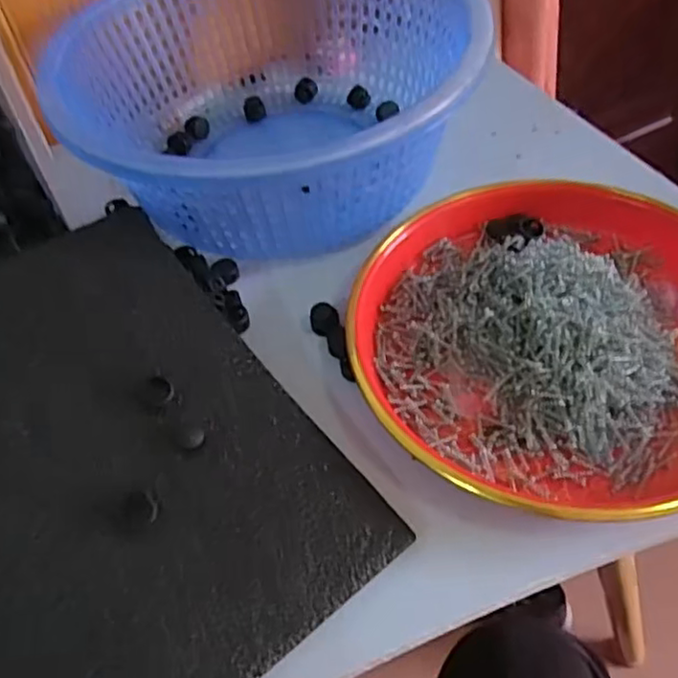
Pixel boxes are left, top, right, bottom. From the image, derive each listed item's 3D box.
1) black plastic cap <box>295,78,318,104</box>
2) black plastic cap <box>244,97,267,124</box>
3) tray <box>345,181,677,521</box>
[{"bbox_3d":[-0.027,-0.202,0.536,0.018,0.017,0.012,-1,51,4],"label":"black plastic cap"},{"bbox_3d":[-0.067,-0.184,0.528,0.017,0.018,0.015,-12,51,-5],"label":"black plastic cap"},{"bbox_3d":[0.117,-0.009,0.356,0.216,0.032,0.197,-2,51,3],"label":"tray"}]

